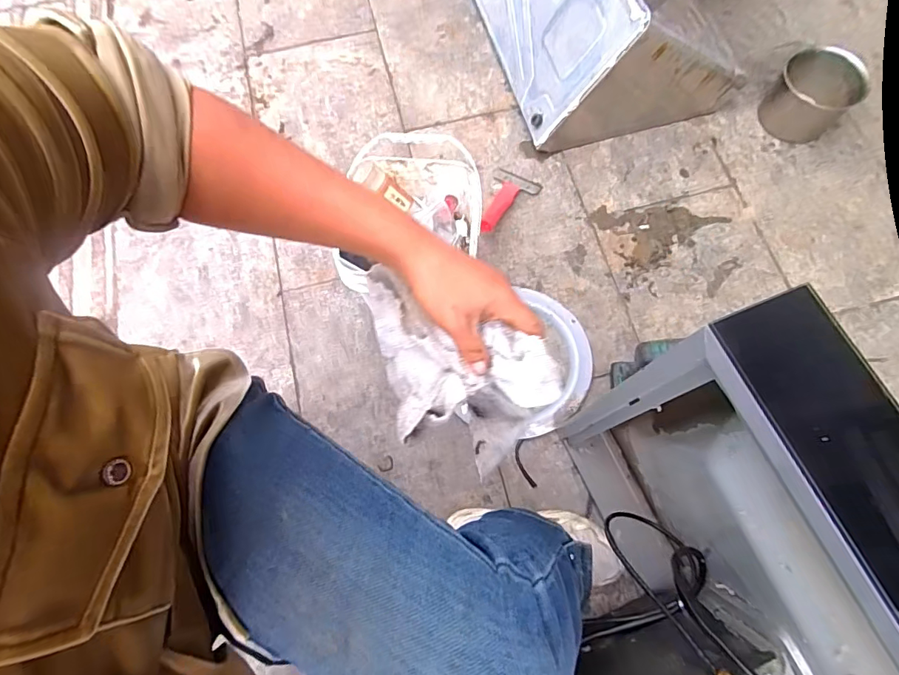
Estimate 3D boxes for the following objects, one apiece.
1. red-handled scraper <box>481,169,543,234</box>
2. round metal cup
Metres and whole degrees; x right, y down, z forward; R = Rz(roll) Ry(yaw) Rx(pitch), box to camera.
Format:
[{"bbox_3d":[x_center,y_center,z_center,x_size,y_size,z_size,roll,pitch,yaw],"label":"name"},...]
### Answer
[{"bbox_3d":[0.120,-0.261,0.907,0.088,0.030,0.175,16,71,6],"label":"red-handled scraper"},{"bbox_3d":[0.756,-0.500,0.981,0.149,0.119,0.130,40,75,13],"label":"round metal cup"}]

